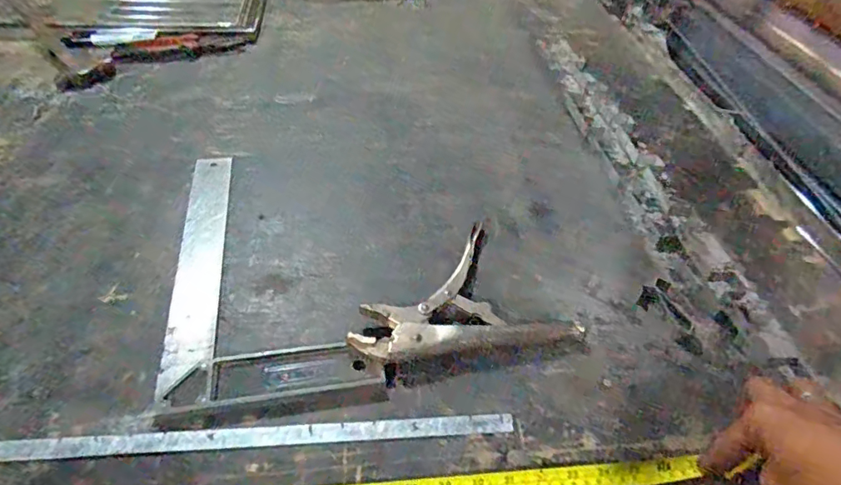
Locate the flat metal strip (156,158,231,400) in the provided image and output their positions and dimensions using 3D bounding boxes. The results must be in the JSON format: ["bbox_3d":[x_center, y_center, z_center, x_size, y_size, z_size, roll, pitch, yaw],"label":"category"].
[{"bbox_3d":[-0.229,0.010,0.542,0.042,0.006,0.322,-4,45,-12],"label":"flat metal strip"}]

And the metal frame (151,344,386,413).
[{"bbox_3d":[-0.125,0.112,0.444,0.180,0.014,0.043,-4,47,-11],"label":"metal frame"}]

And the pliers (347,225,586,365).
[{"bbox_3d":[0.030,0.049,0.514,0.210,0.020,0.146,-9,48,-15],"label":"pliers"}]

